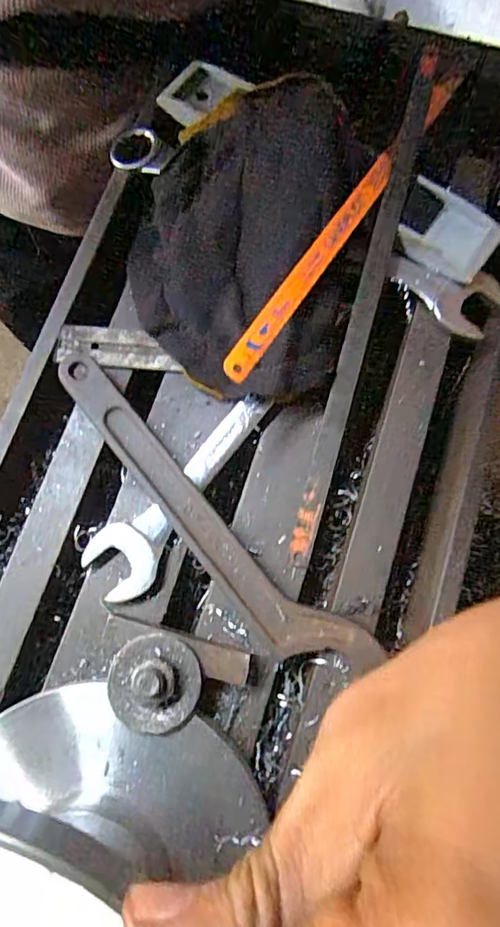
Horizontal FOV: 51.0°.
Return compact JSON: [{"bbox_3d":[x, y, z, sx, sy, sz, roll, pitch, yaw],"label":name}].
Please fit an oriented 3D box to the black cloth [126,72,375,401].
[{"bbox_3d":[0.002,-0.133,0.299,0.129,0.029,0.184,16,78,5],"label":"black cloth"}]

